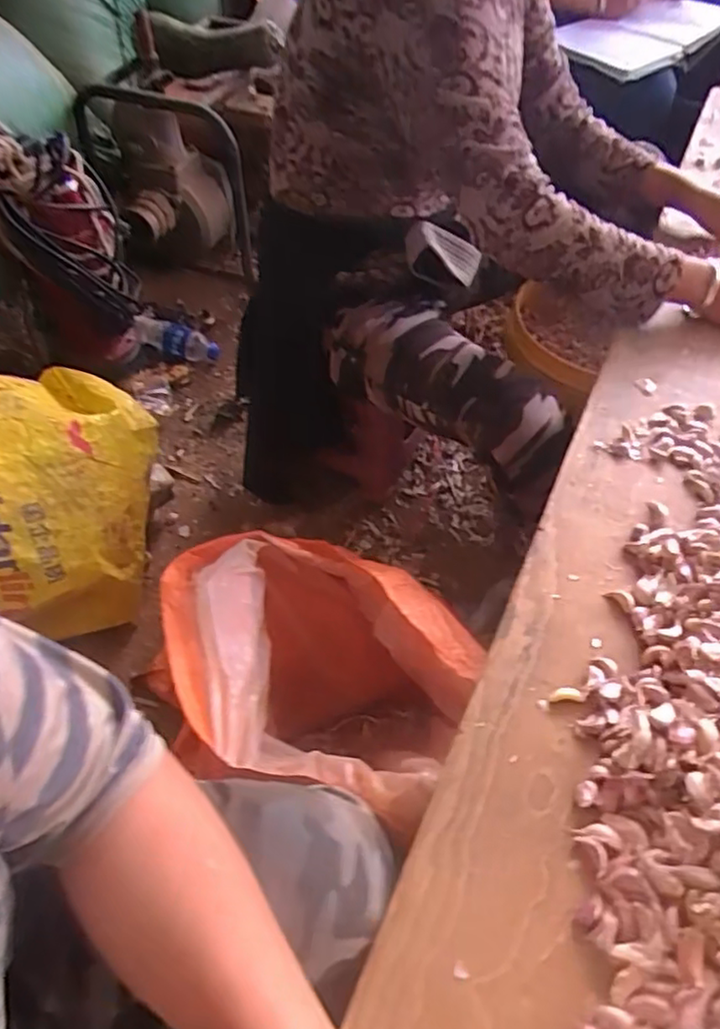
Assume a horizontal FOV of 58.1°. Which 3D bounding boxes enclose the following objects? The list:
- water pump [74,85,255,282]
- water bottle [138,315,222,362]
[{"bbox_3d":[-0.427,-0.743,1.480,0.325,0.382,0.263,-12,52,-12],"label":"water pump"},{"bbox_3d":[-0.396,-0.377,1.408,0.172,0.062,0.067,7,51,5],"label":"water bottle"}]

